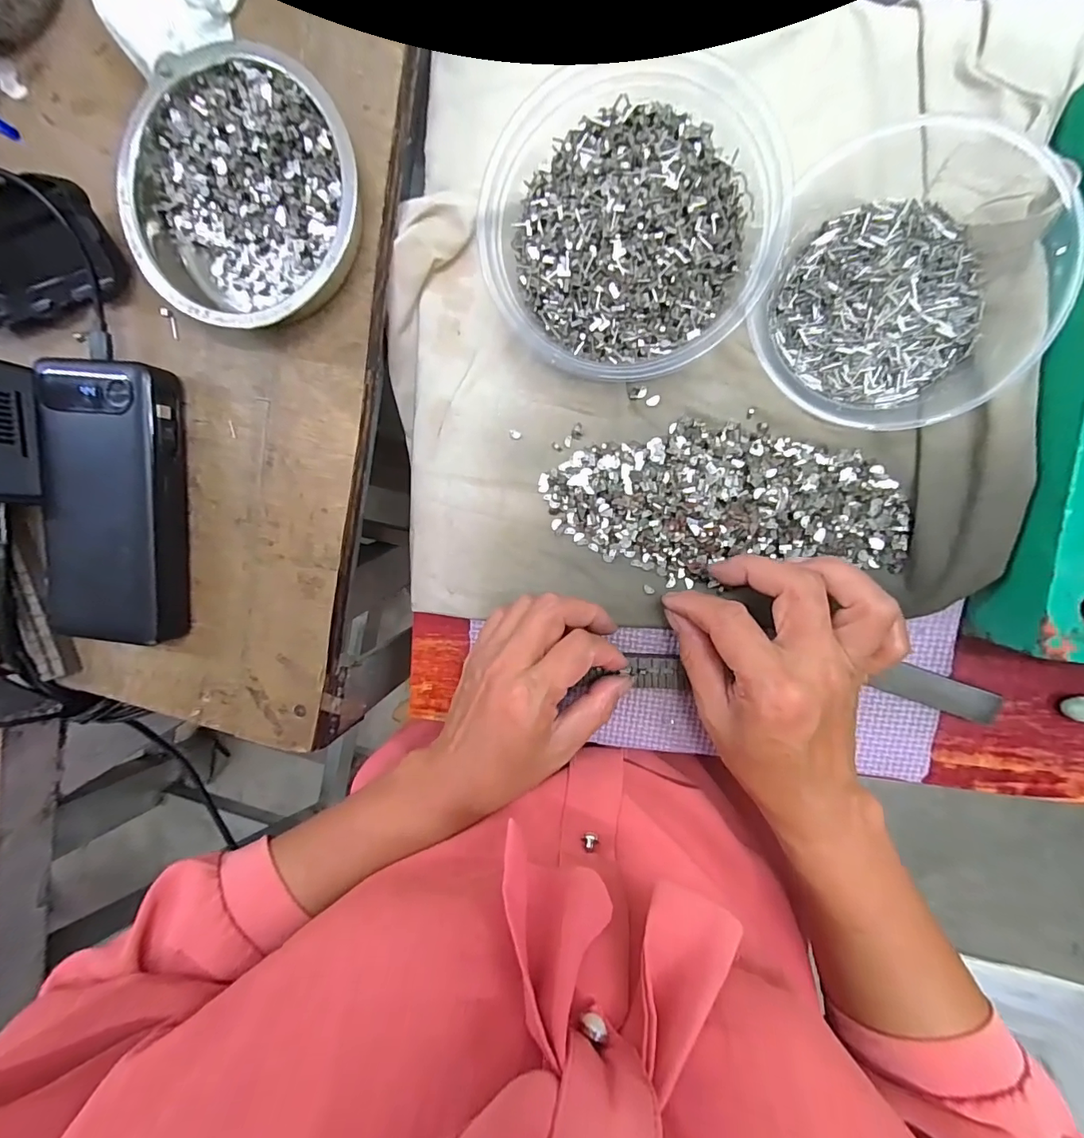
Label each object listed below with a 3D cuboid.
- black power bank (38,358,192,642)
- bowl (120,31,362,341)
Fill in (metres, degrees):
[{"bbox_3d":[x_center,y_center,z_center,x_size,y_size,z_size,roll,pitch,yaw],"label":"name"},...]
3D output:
[{"bbox_3d":[-0.243,-0.035,0.276,0.074,0.026,0.150,8,99,4],"label":"black power bank"},{"bbox_3d":[-0.147,-0.184,0.244,0.115,0.027,0.118,1,98,5],"label":"bowl"}]

